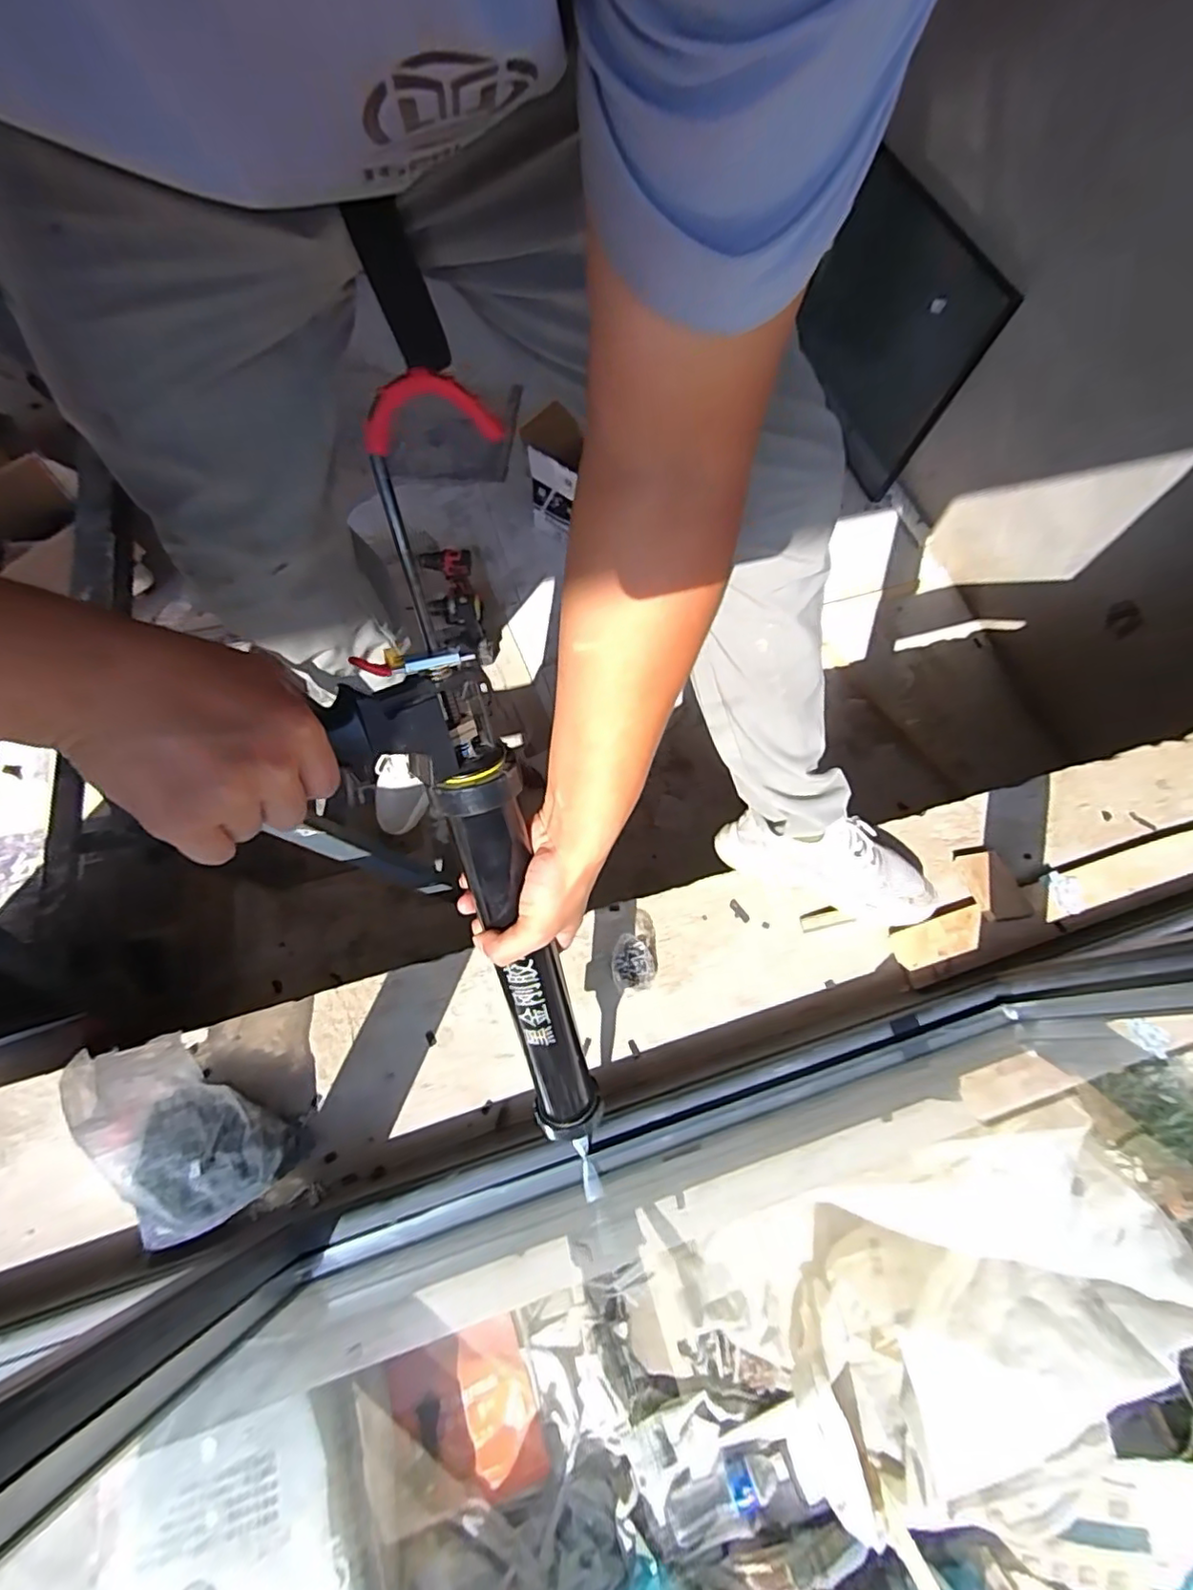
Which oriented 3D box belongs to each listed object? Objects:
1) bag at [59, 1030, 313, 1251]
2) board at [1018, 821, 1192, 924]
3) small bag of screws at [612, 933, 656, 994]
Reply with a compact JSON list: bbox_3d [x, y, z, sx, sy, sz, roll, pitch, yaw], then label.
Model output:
[{"bbox_3d":[-0.407,0.334,0.616,0.152,0.176,0.181,-19,70,-11],"label":"bag"},{"bbox_3d":[0.743,0.106,0.865,0.355,0.029,0.066,-16,69,-10],"label":"board"},{"bbox_3d":[0.045,0.211,0.780,0.054,0.017,0.070,-9,68,-7],"label":"small bag of screws"}]

